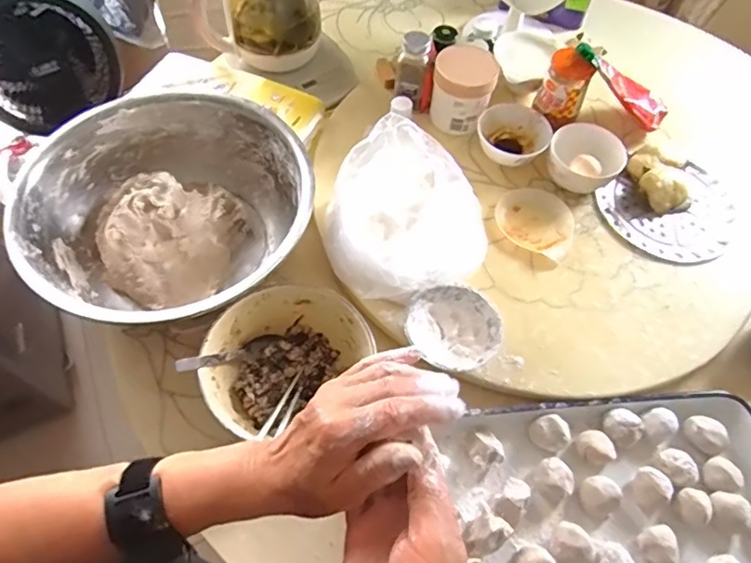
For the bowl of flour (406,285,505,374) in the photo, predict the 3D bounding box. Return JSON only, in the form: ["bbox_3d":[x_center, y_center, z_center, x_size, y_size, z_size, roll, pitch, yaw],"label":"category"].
[{"bbox_3d":[0.099,0.062,0.690,0.108,0.045,0.115,1,60,-2],"label":"bowl of flour"}]

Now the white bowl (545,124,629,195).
[{"bbox_3d":[0.315,-0.180,0.819,0.106,0.068,0.101,1,60,-2],"label":"white bowl"}]

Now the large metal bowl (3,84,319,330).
[{"bbox_3d":[-0.273,-0.090,0.756,0.364,0.138,0.376,1,60,-2],"label":"large metal bowl"}]

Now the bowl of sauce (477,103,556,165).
[{"bbox_3d":[0.216,-0.227,0.850,0.110,0.052,0.097,20,61,9],"label":"bowl of sauce"}]

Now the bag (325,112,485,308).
[{"bbox_3d":[0.030,-0.084,0.707,0.183,0.148,0.214,-2,60,-4],"label":"bag"}]

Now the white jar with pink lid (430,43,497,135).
[{"bbox_3d":[0.142,-0.311,0.870,0.089,0.096,0.099,18,61,8],"label":"white jar with pink lid"}]

